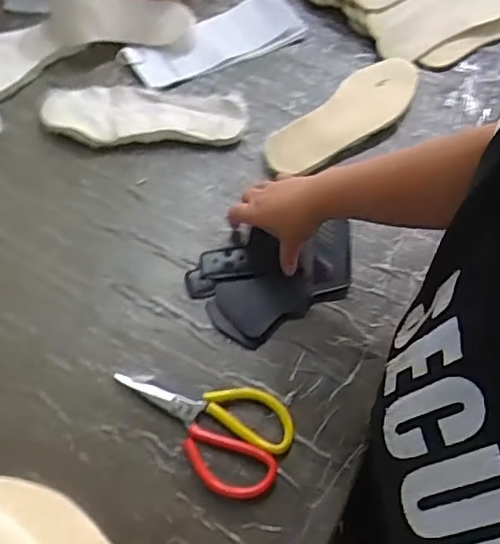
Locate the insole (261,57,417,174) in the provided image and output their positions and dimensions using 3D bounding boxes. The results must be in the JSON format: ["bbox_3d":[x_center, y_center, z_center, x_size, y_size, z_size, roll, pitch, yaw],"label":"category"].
[{"bbox_3d":[0.141,-0.217,0.799,0.276,0.027,0.086,-41,79,-22],"label":"insole"}]

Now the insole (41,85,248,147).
[{"bbox_3d":[-0.147,-0.219,0.796,0.276,0.016,0.099,5,61,1],"label":"insole"}]

